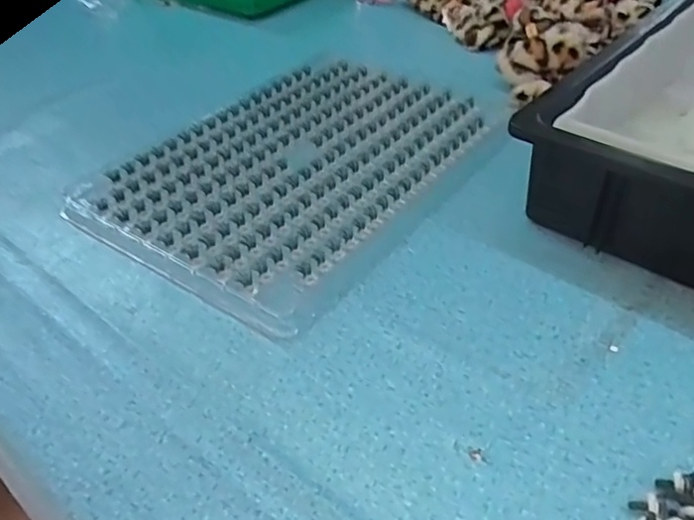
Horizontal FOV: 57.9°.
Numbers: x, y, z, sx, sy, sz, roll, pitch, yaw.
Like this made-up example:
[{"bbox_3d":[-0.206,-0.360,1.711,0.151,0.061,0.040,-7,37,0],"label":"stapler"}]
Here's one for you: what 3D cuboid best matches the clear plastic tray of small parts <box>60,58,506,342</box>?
[{"bbox_3d":[-0.035,-0.096,0.582,0.258,0.013,0.371,26,48,28],"label":"clear plastic tray of small parts"}]

